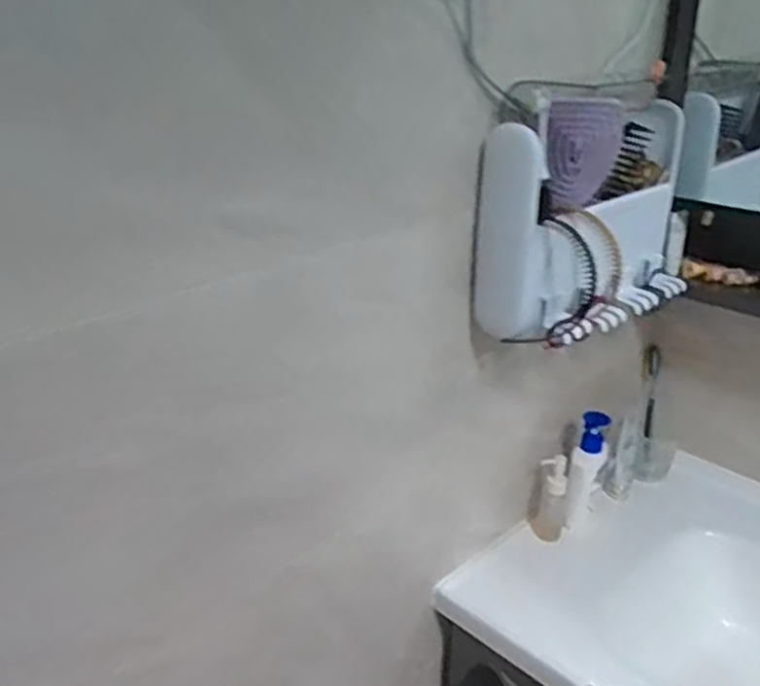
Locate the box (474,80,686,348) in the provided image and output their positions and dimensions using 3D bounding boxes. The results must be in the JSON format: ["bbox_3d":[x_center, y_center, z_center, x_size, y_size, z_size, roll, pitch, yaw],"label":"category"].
[{"bbox_3d":[0.246,-0.157,0.864,0.128,0.240,0.306,17,28,37],"label":"box"}]

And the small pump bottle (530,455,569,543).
[{"bbox_3d":[0.234,0.213,1.051,0.051,0.121,0.034,5,23,14],"label":"small pump bottle"}]

